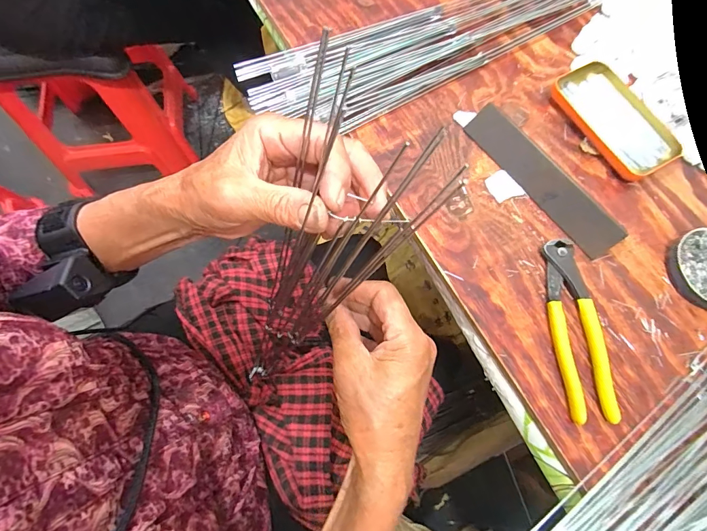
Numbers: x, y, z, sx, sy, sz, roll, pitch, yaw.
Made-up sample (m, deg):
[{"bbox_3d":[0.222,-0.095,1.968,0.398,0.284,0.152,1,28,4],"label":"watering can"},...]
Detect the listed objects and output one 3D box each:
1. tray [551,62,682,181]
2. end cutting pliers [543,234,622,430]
[{"bbox_3d":[0.296,-0.166,0.438,0.077,0.017,0.144,-28,74,-9],"label":"tray"},{"bbox_3d":[0.206,0.056,0.358,0.043,0.013,0.162,-2,72,-1],"label":"end cutting pliers"}]

